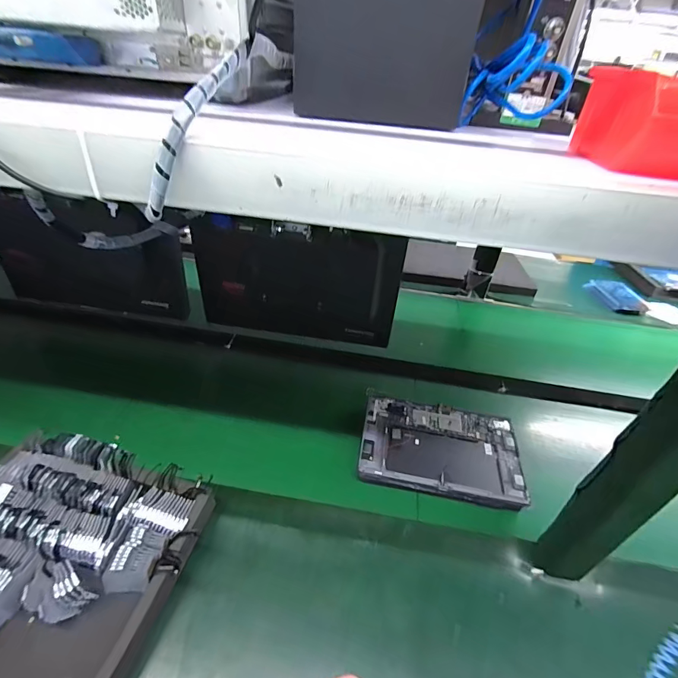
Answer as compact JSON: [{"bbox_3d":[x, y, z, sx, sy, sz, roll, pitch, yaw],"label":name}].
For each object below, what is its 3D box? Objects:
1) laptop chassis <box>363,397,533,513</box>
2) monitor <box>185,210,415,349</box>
[{"bbox_3d":[0.167,0.173,0.626,0.251,0.011,0.170,10,43,4],"label":"laptop chassis"},{"bbox_3d":[-0.081,-0.099,0.691,0.370,0.248,0.050,9,37,4],"label":"monitor"}]

